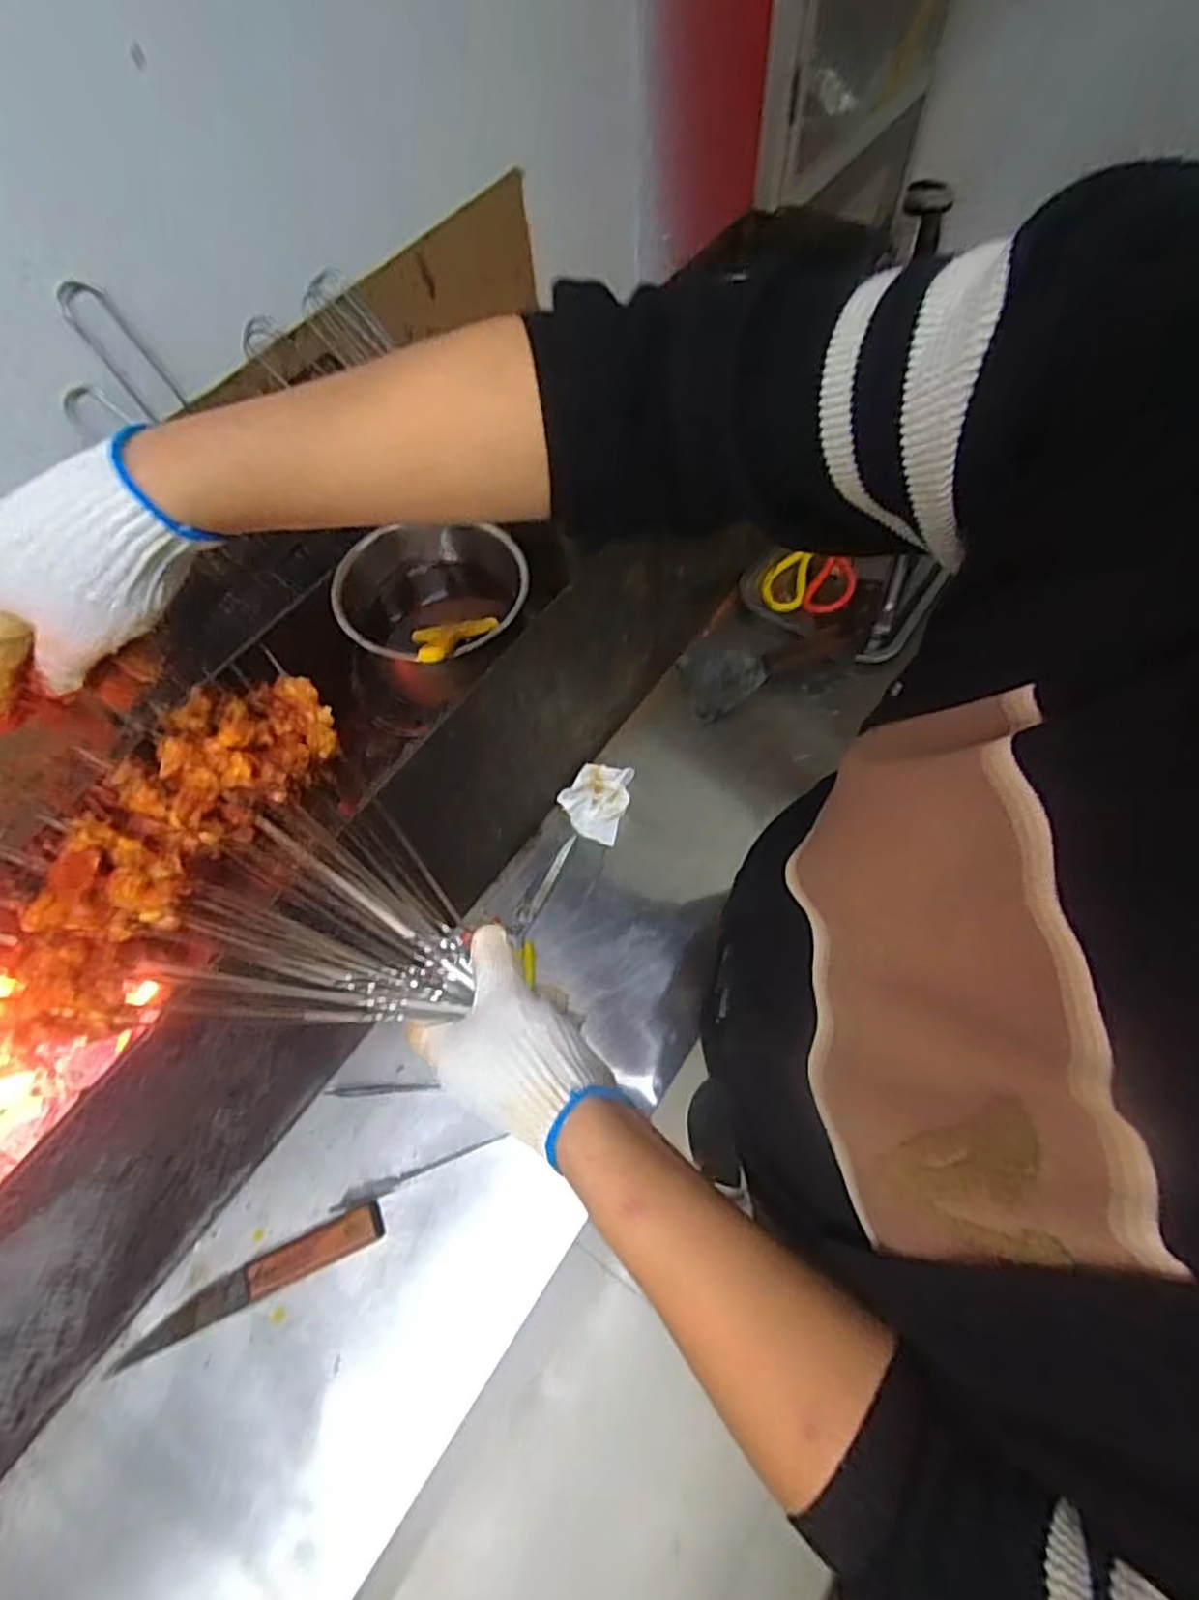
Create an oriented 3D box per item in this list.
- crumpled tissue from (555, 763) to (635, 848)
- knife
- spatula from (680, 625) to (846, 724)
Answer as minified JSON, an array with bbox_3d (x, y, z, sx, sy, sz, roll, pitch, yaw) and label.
[{"bbox_3d":[-0.005,-0.002,0.774,0.068,0.018,0.081,18,64,12],"label":"crumpled tissue"},{"bbox_3d":[-0.276,0.383,0.590,0.212,0.014,0.030,-23,63,-9],"label":"knife"},{"bbox_3d":[0.182,-0.146,0.820,0.179,0.028,0.079,-14,60,19],"label":"spatula"}]

